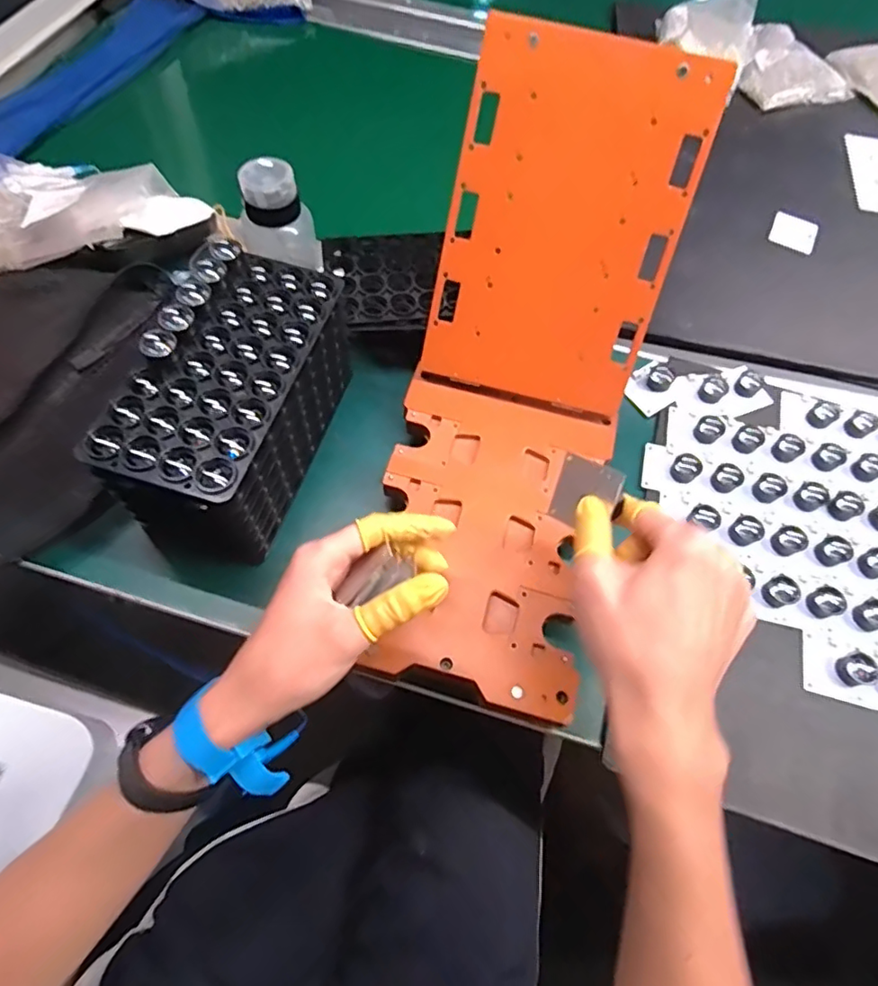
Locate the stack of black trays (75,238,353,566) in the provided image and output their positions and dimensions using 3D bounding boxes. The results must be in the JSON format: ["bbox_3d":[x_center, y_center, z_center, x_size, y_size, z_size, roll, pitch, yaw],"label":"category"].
[{"bbox_3d":[-0.145,-0.065,0.414,0.099,0.120,0.197,17,64,6],"label":"stack of black trays"}]

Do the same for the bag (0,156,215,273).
[{"bbox_3d":[-0.341,-0.277,0.536,0.226,0.036,0.146,-8,64,-6],"label":"bag"}]

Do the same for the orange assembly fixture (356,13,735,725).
[{"bbox_3d":[0.061,-0.080,0.406,0.160,0.102,0.418,12,91,4],"label":"orange assembly fixture"}]

